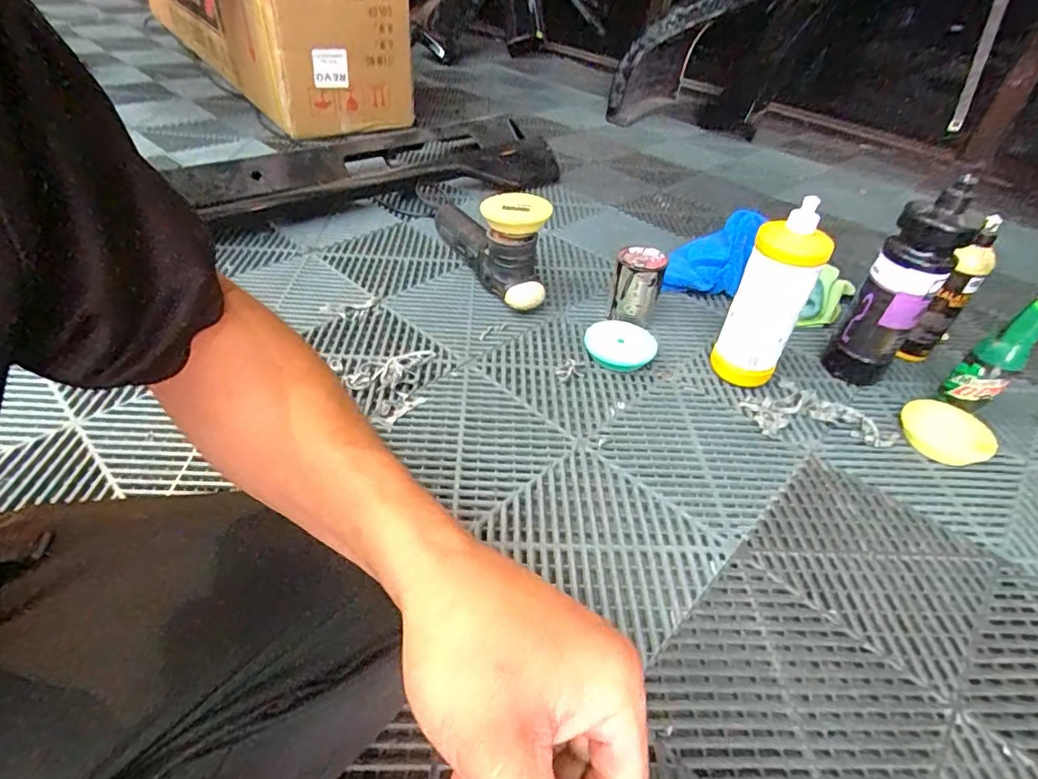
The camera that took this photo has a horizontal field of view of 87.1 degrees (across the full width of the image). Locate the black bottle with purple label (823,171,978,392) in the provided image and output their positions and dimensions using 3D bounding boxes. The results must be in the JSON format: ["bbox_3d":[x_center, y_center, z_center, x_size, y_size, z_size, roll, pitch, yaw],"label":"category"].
[{"bbox_3d":[0.490,-0.126,0.712,0.079,0.259,0.072,27,45,23],"label":"black bottle with purple label"}]

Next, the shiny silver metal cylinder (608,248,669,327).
[{"bbox_3d":[0.177,-0.155,0.830,0.070,0.104,0.071,13,41,8],"label":"shiny silver metal cylinder"}]

